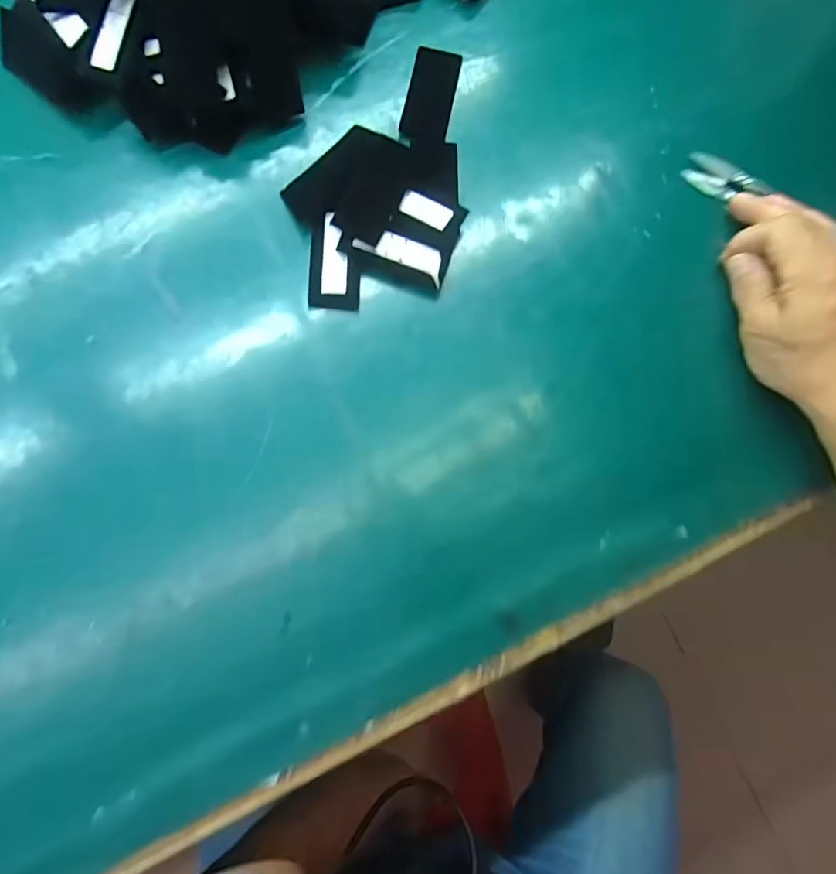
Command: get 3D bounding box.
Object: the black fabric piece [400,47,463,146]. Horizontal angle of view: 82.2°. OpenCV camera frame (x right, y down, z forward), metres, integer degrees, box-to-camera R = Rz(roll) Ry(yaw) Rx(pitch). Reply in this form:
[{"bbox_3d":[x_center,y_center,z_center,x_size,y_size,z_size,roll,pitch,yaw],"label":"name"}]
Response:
[{"bbox_3d":[0.009,-0.247,0.349,0.034,0.004,0.078,12,81,-3],"label":"black fabric piece"}]

